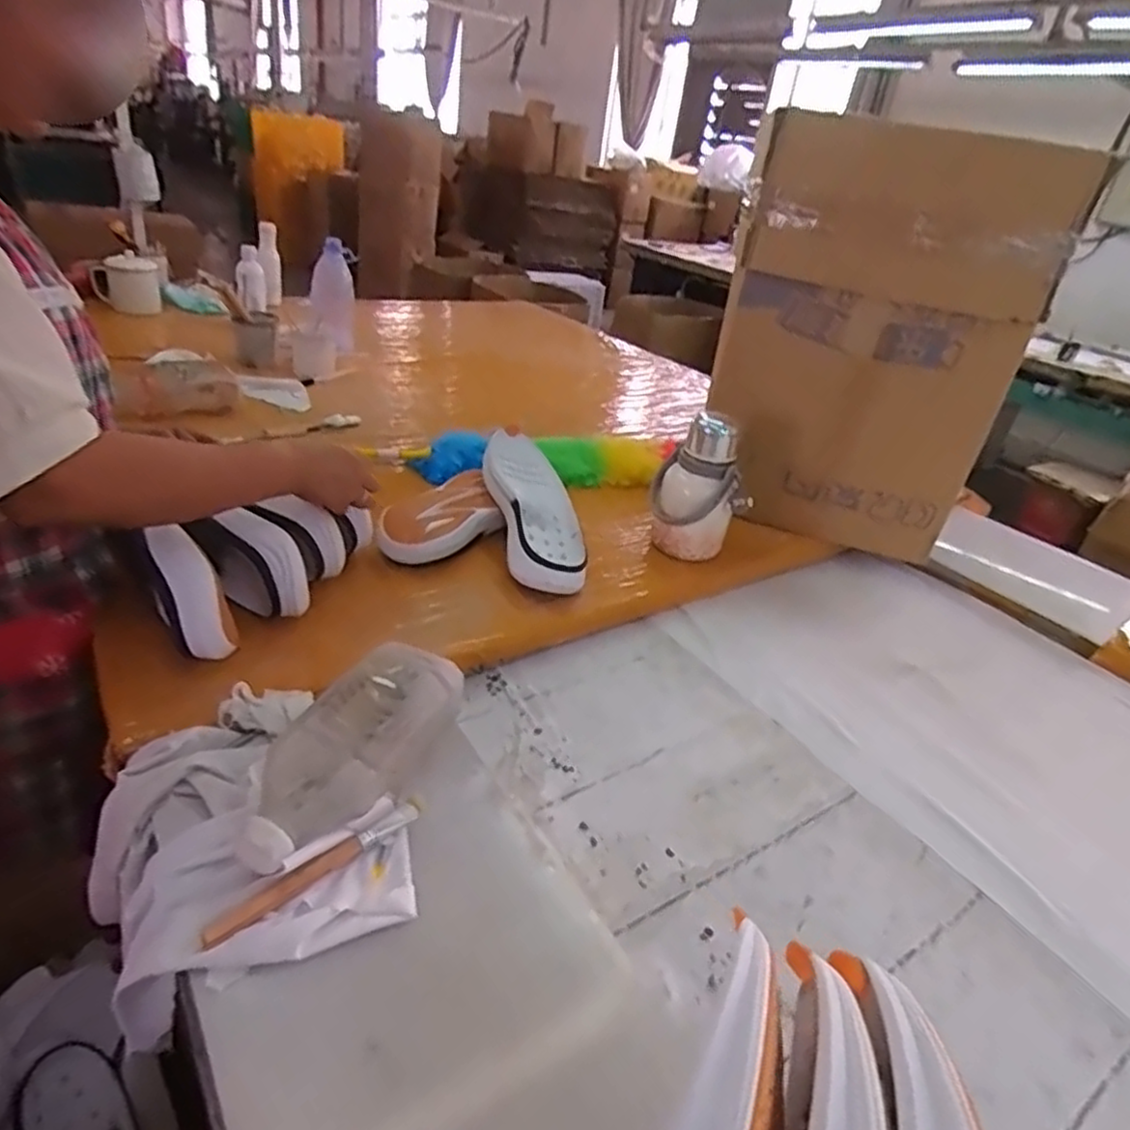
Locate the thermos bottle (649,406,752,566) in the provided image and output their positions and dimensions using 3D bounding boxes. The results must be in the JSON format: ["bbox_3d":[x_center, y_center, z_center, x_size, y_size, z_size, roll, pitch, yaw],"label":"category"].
[{"bbox_3d":[0.182,-0.095,0.964,0.124,0.201,0.083,13,30,8],"label":"thermos bottle"}]

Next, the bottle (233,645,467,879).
[{"bbox_3d":[-0.170,0.147,0.563,0.096,0.064,0.216,16,31,13],"label":"bottle"}]

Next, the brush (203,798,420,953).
[{"bbox_3d":[-0.170,0.213,0.505,0.017,0.010,0.167,30,37,33],"label":"brush"}]

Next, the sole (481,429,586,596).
[{"bbox_3d":[-0.041,-0.080,0.925,0.104,0.037,0.295,-3,46,-18],"label":"sole"}]

